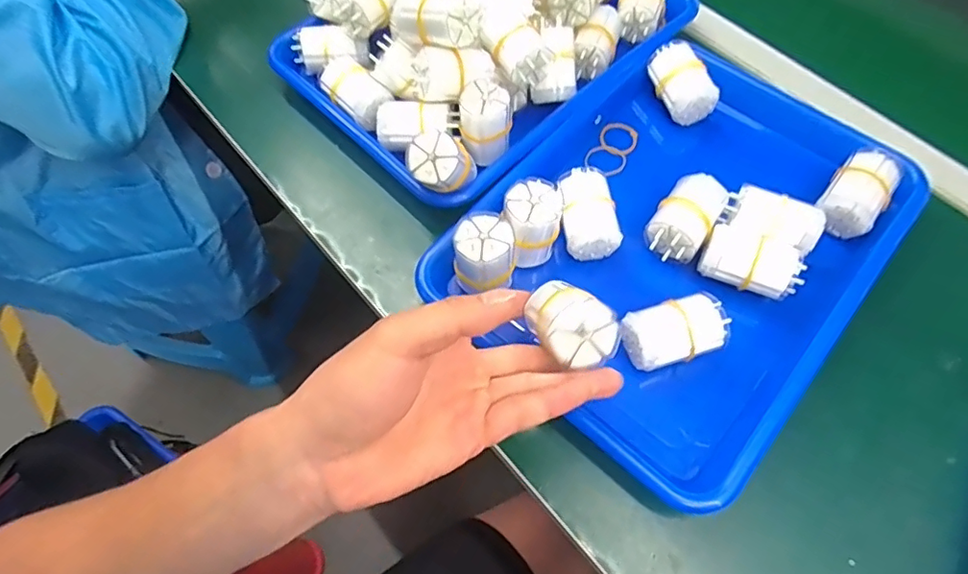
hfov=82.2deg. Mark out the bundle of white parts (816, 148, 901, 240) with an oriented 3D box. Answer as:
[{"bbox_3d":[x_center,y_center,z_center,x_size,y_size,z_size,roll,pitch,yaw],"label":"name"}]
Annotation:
[{"bbox_3d":[0.278,-0.070,0.413,0.041,0.034,0.063,36,66,19],"label":"bundle of white parts"}]

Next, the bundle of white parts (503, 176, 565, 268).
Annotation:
[{"bbox_3d":[0.035,-0.043,0.394,0.037,0.062,0.034,10,60,6],"label":"bundle of white parts"}]

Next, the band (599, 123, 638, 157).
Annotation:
[{"bbox_3d":[0.115,-0.126,0.469,0.031,0.006,0.033,27,64,15],"label":"band"}]

